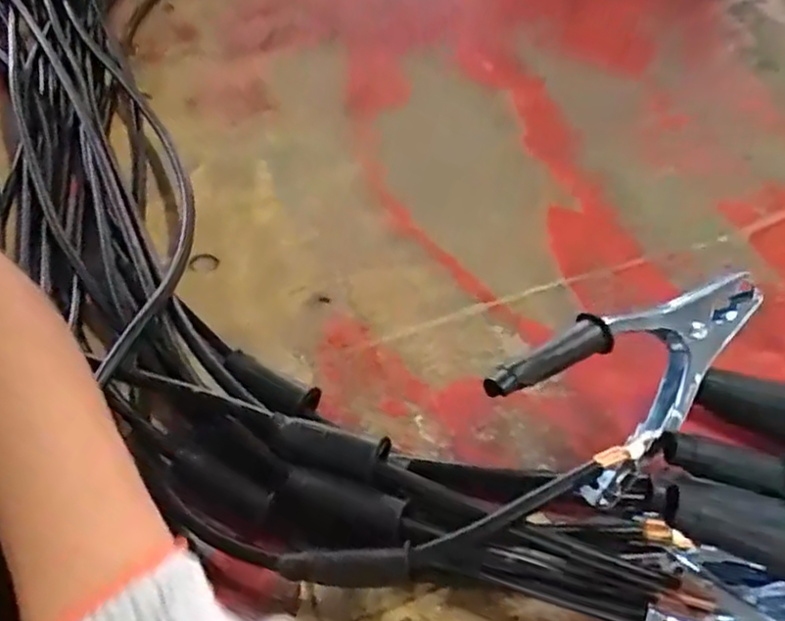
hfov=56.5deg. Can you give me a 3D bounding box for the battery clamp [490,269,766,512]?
[{"bbox_3d":[0.122,0.030,0.353,0.149,0.023,0.078,-28,98,-16],"label":"battery clamp"}]

